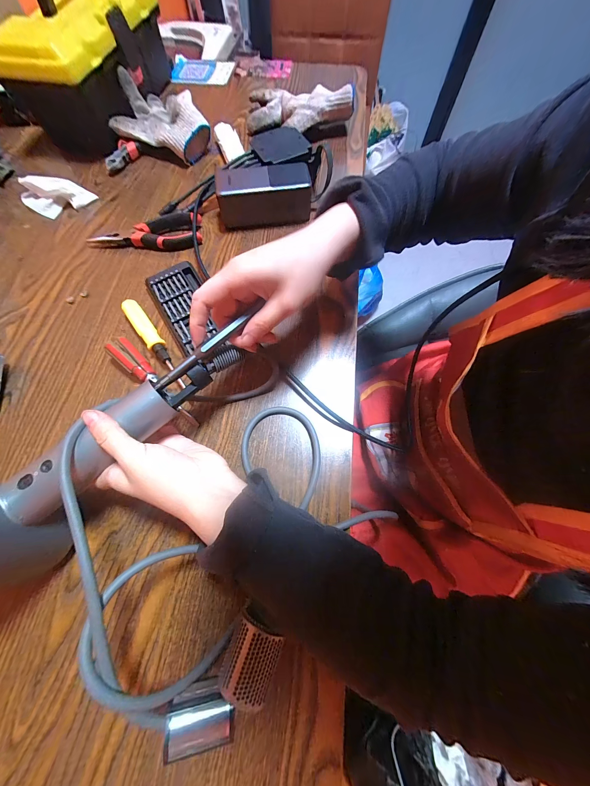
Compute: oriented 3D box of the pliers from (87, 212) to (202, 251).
[{"bbox_3d":[-0.215,-0.237,0.380,0.158,0.020,0.053,1,68,0],"label":"pliers"}]

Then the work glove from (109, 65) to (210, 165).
[{"bbox_3d":[-0.228,-0.448,0.433,0.127,0.057,0.159,-37,73,-14],"label":"work glove"}]

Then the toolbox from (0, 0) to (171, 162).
[{"bbox_3d":[-0.332,-0.564,0.439,0.125,0.170,0.322,17,69,7],"label":"toolbox"}]

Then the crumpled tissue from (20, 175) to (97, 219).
[{"bbox_3d":[-0.379,-0.314,0.409,0.094,0.024,0.081,39,73,14],"label":"crumpled tissue"}]

